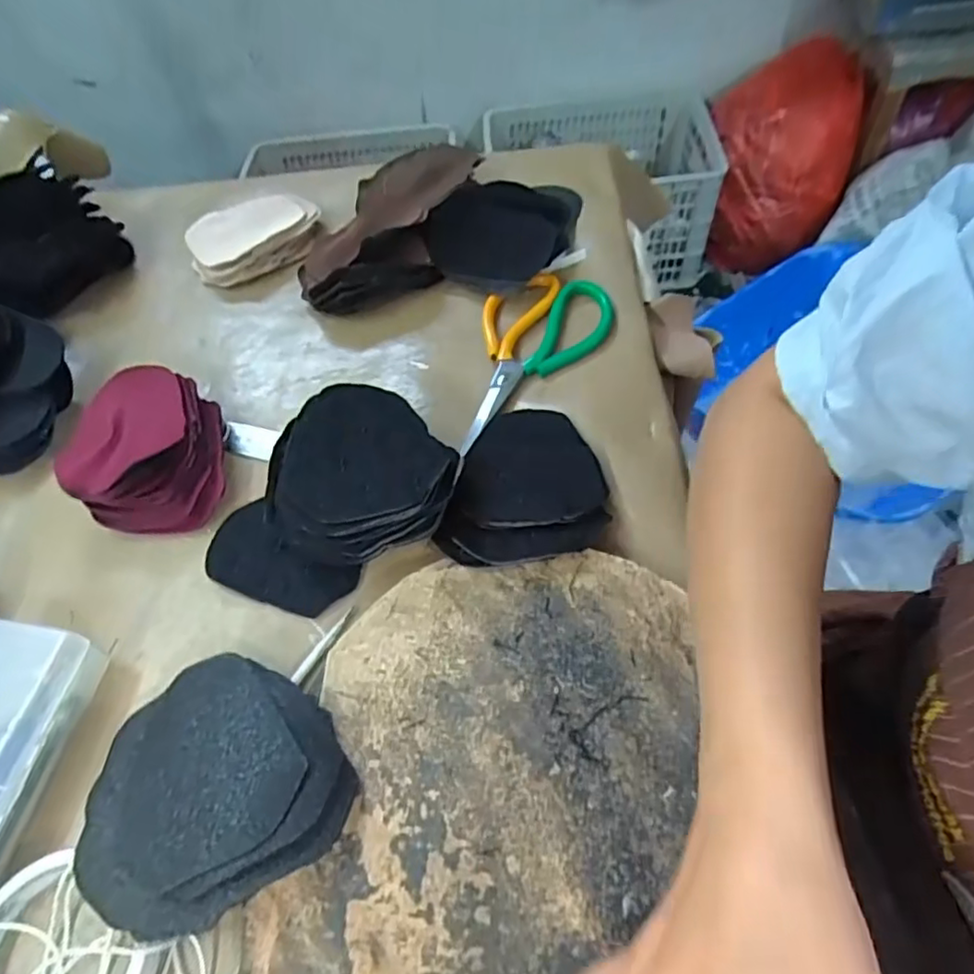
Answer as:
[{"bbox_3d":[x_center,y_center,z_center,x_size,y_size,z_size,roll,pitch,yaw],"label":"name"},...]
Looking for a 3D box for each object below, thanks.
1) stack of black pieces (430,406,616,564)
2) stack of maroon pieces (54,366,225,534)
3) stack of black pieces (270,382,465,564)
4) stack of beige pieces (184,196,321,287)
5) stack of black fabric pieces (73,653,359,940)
[{"bbox_3d":[0.030,-0.002,0.422,0.097,0.022,0.131,9,58,12],"label":"stack of black pieces"},{"bbox_3d":[-0.236,-0.027,0.454,0.102,0.044,0.112,2,57,8],"label":"stack of maroon pieces"},{"bbox_3d":[-0.079,-0.009,0.418,0.110,0.058,0.115,-12,56,-1],"label":"stack of black pieces"},{"bbox_3d":[-0.213,-0.231,0.591,0.119,0.033,0.085,-32,59,-14],"label":"stack of beige pieces"},{"bbox_3d":[-0.143,0.147,0.320,0.129,0.032,0.121,-30,59,-13],"label":"stack of black fabric pieces"}]

